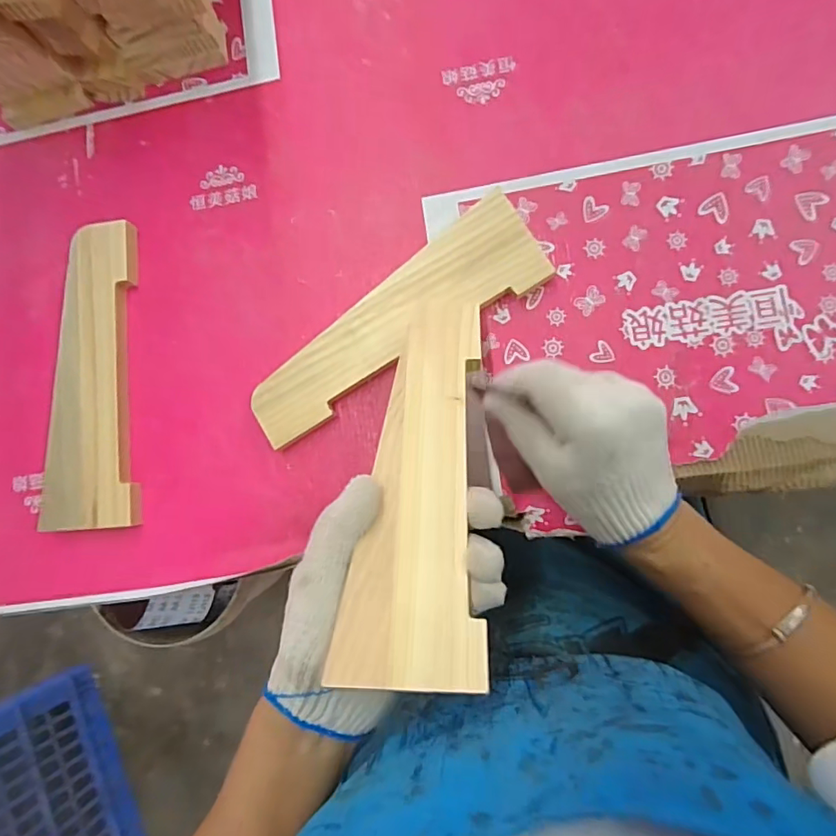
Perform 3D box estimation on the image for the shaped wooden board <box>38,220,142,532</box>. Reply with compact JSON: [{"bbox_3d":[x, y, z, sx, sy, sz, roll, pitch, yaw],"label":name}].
[{"bbox_3d":[-0.265,-0.032,0.417,0.075,0.020,0.239,-3,87,5],"label":"shaped wooden board"}]

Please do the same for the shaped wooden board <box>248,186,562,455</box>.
[{"bbox_3d":[-0.018,-0.067,0.387,0.241,0.021,0.069,-36,84,3],"label":"shaped wooden board"}]

